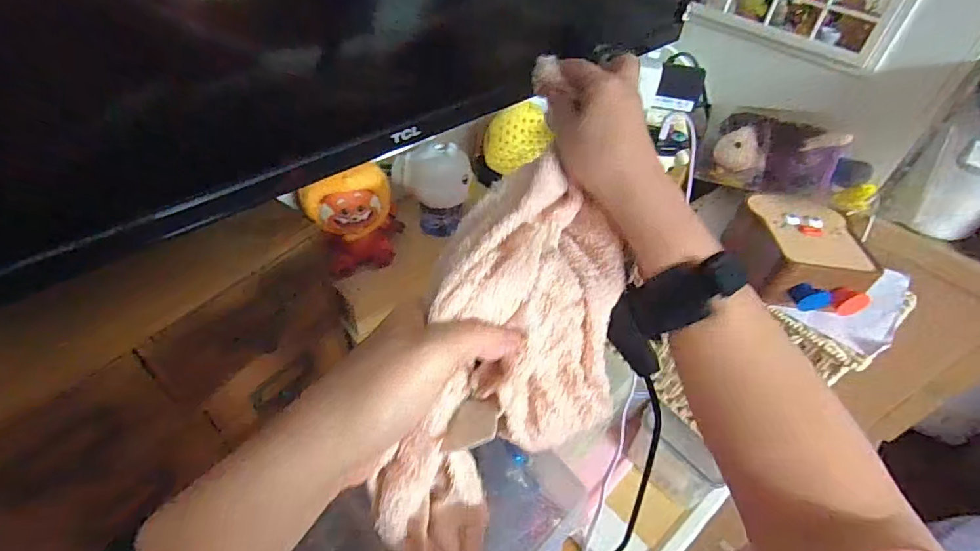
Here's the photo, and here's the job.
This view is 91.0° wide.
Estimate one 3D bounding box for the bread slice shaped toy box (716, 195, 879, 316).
[{"bbox_3d":[0.297,-0.021,0.464,0.110,0.045,0.121,6,45,1],"label":"bread slice shaped toy box"}]

